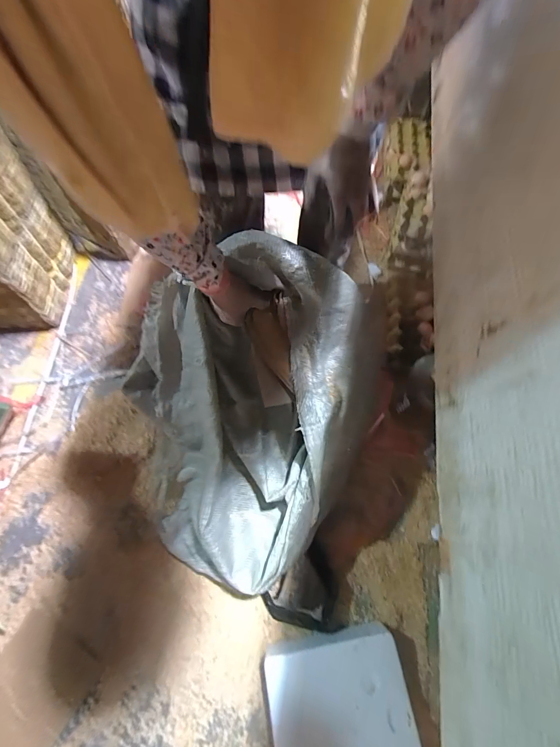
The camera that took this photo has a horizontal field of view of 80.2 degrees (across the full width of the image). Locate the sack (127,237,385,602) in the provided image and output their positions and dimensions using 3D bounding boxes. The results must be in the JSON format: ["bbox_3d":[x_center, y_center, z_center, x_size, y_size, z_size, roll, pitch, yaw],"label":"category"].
[{"bbox_3d":[-0.086,0.069,0.624,0.407,0.354,0.542,22,68,10],"label":"sack"}]

